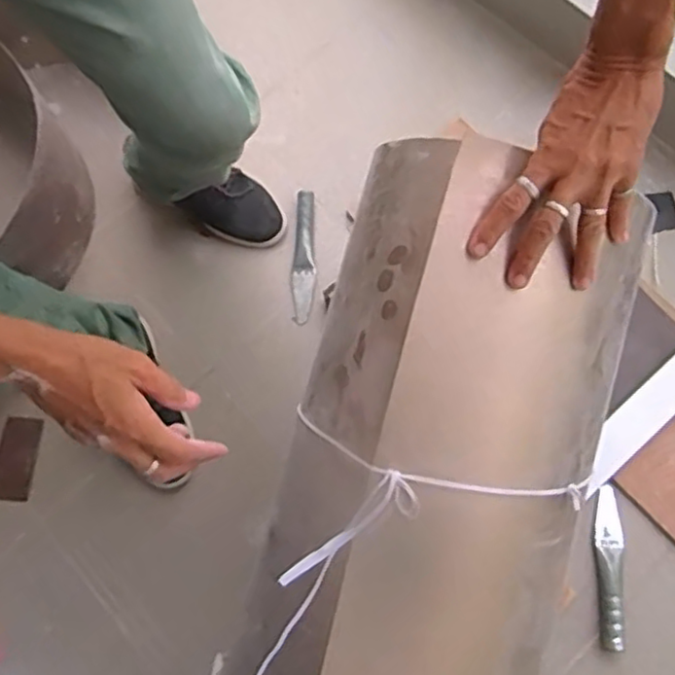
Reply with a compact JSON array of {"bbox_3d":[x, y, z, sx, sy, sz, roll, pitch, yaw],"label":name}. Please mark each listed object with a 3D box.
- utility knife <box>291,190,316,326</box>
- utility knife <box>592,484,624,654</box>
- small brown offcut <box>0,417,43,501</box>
[{"bbox_3d":[-0.051,-0.124,0.995,0.033,0.009,0.210,-2,72,1],"label":"utility knife"},{"bbox_3d":[0.350,0.293,0.856,0.033,0.023,0.199,6,72,4],"label":"utility knife"},{"bbox_3d":[-0.449,0.169,0.927,0.060,0.010,0.112,4,72,3],"label":"small brown offcut"}]

